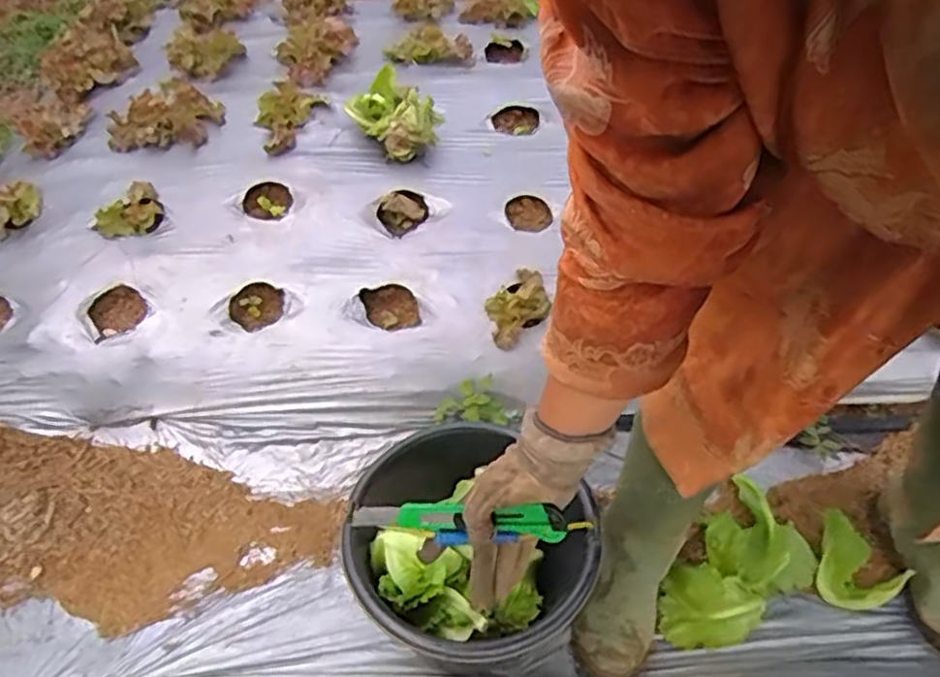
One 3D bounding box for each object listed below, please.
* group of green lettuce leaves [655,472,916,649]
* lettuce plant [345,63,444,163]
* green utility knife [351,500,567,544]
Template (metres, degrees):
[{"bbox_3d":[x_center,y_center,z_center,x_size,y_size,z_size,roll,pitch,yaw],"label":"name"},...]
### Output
[{"bbox_3d":[0.386,0.288,0.941,0.319,0.084,0.192,-13,55,-7],"label":"group of green lettuce leaves"},{"bbox_3d":[-0.121,-0.364,1.152,0.146,0.073,0.116,38,64,25],"label":"lettuce plant"},{"bbox_3d":[-0.010,0.155,0.601,0.183,0.019,0.023,2,54,7],"label":"green utility knife"}]

